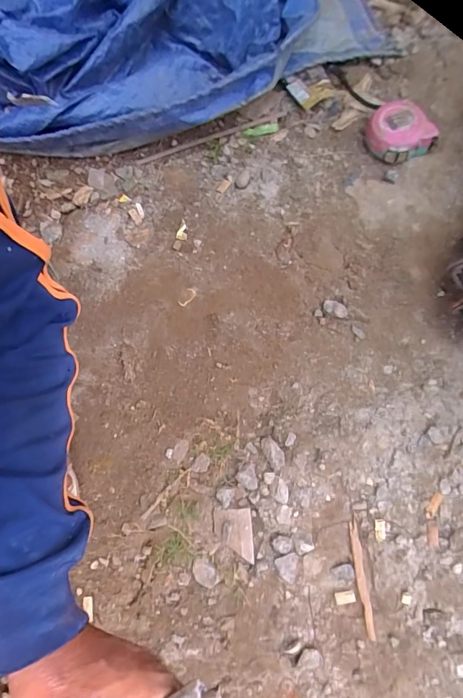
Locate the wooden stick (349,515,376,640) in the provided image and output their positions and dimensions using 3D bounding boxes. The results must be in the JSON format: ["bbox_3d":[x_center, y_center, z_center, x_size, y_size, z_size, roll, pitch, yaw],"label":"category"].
[{"bbox_3d":[0.139,0.242,0.448,0.010,0.009,0.114,-6,73,-1],"label":"wooden stick"}]

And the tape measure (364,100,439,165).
[{"bbox_3d":[0.236,-0.307,0.591,0.081,0.043,0.081,0,73,1],"label":"tape measure"}]

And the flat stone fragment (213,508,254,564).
[{"bbox_3d":[0.001,0.205,0.462,0.043,0.010,0.053,-2,73,1],"label":"flat stone fragment"}]

